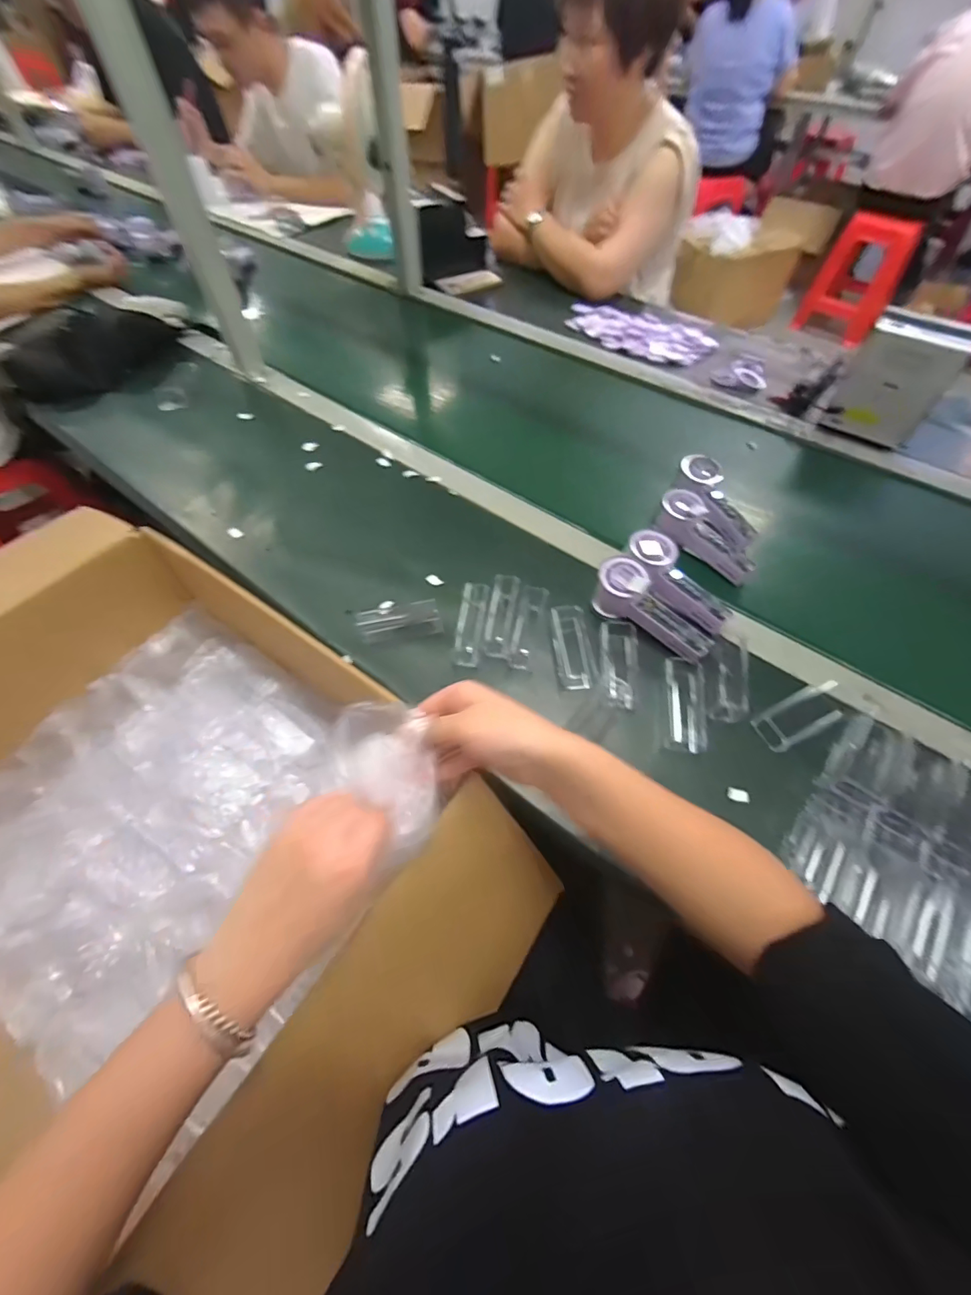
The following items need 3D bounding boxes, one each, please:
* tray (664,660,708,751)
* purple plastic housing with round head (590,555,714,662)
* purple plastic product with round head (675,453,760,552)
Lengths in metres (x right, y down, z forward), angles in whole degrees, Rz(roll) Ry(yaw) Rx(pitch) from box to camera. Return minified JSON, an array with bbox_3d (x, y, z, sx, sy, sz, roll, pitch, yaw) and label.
[{"bbox_3d":[0.216,0.062,0.505,0.040,0.032,0.103,5,59,3],"label":"tray"},{"bbox_3d":[0.195,-0.045,0.538,0.143,0.060,0.057,33,64,18],"label":"purple plastic housing with round head"},{"bbox_3d":[0.324,-0.202,0.648,0.049,0.031,0.148,-19,73,-12],"label":"purple plastic product with round head"}]

